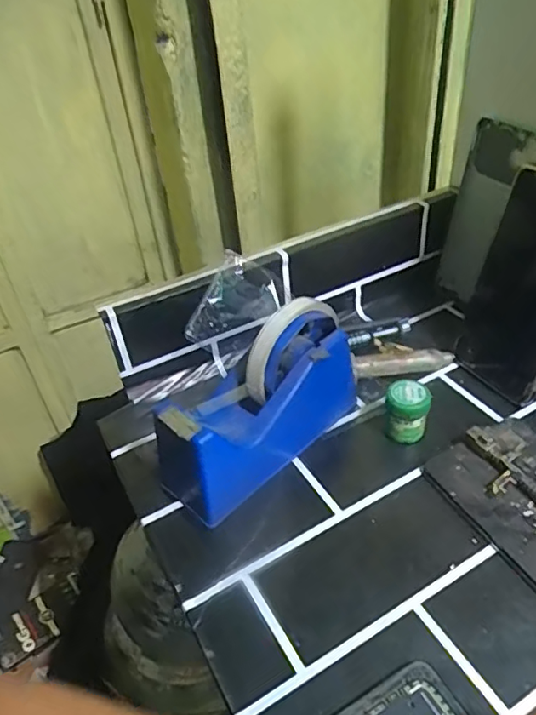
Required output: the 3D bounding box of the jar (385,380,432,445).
[{"bbox_3d":[0.103,0.041,0.416,0.031,0.044,0.026,4,41,13],"label":"jar"}]

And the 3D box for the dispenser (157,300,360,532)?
[{"bbox_3d":[-0.003,0.029,0.398,0.160,0.099,0.057,-32,46,-27],"label":"dispenser"}]

